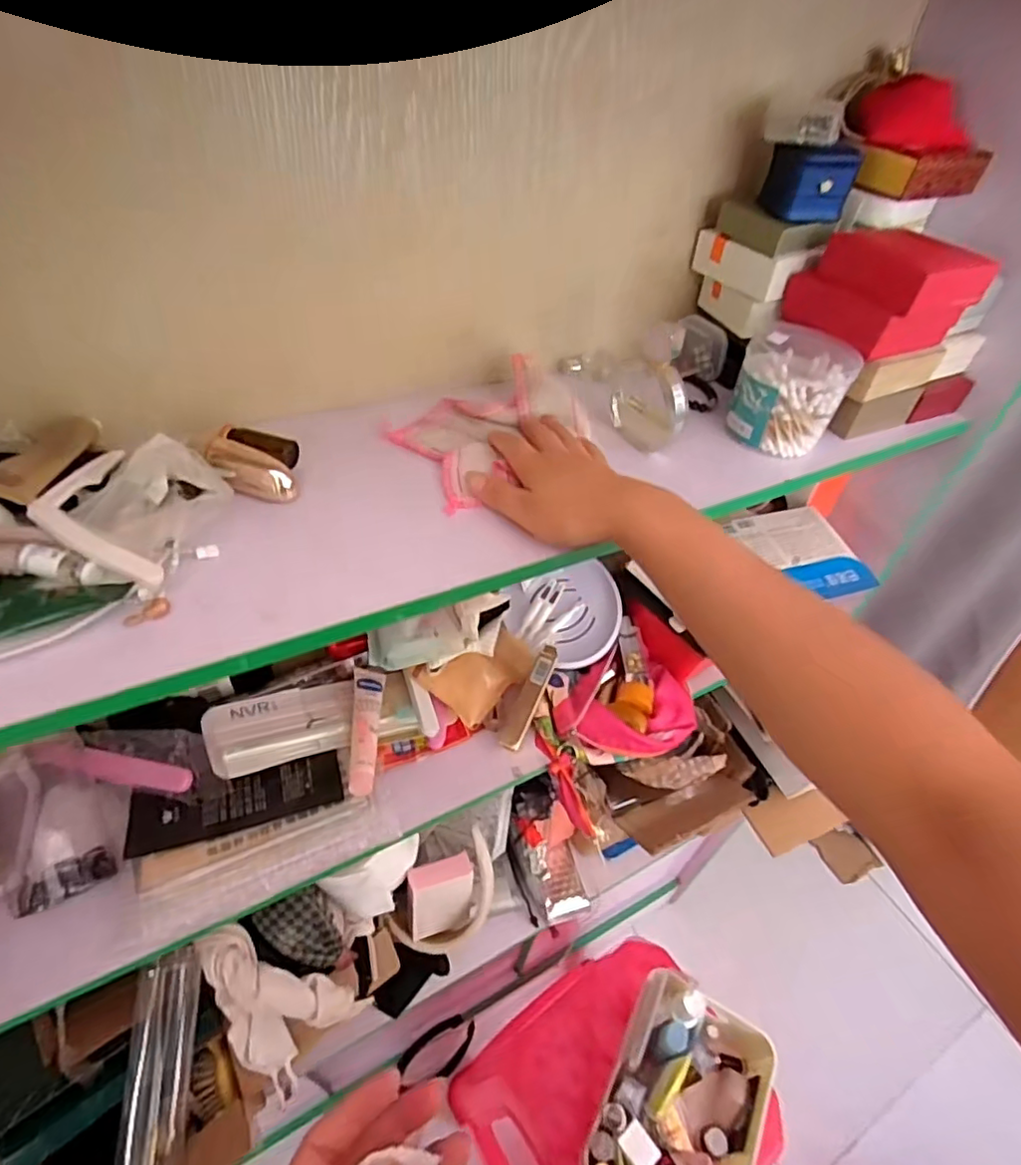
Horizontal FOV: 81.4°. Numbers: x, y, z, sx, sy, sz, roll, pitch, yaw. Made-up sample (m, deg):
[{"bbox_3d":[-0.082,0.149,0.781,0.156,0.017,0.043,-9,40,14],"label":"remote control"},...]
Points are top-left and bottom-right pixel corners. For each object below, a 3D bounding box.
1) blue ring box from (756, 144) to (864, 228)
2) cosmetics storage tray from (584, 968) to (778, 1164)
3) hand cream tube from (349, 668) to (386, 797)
[{"bbox_3d":[0.247,-0.333,0.493,0.052,0.049,0.056,-7,46,-14],"label":"blue ring box"},{"bbox_3d":[0.205,0.628,0.713,0.174,0.120,0.236,25,47,17],"label":"cosmetics storage tray"},{"bbox_3d":[-0.139,0.135,0.565,0.028,0.020,0.135,1,45,-7],"label":"hand cream tube"}]

